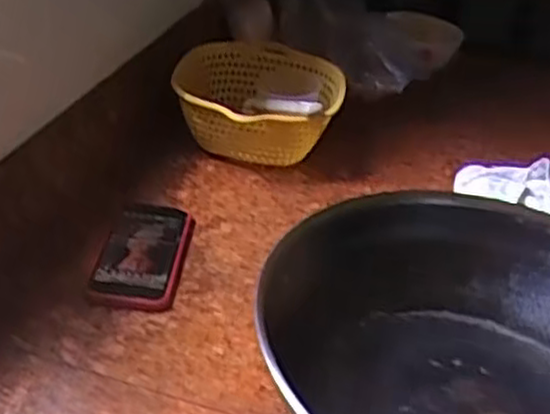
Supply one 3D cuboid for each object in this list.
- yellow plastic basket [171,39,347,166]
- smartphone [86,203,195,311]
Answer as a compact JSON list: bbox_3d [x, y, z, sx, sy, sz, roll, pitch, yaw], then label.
[{"bbox_3d":[-0.016,-0.106,0.804,0.158,0.085,0.175,7,32,-1],"label":"yellow plastic basket"},{"bbox_3d":[-0.111,0.038,0.636,0.067,0.015,0.130,7,33,0],"label":"smartphone"}]

